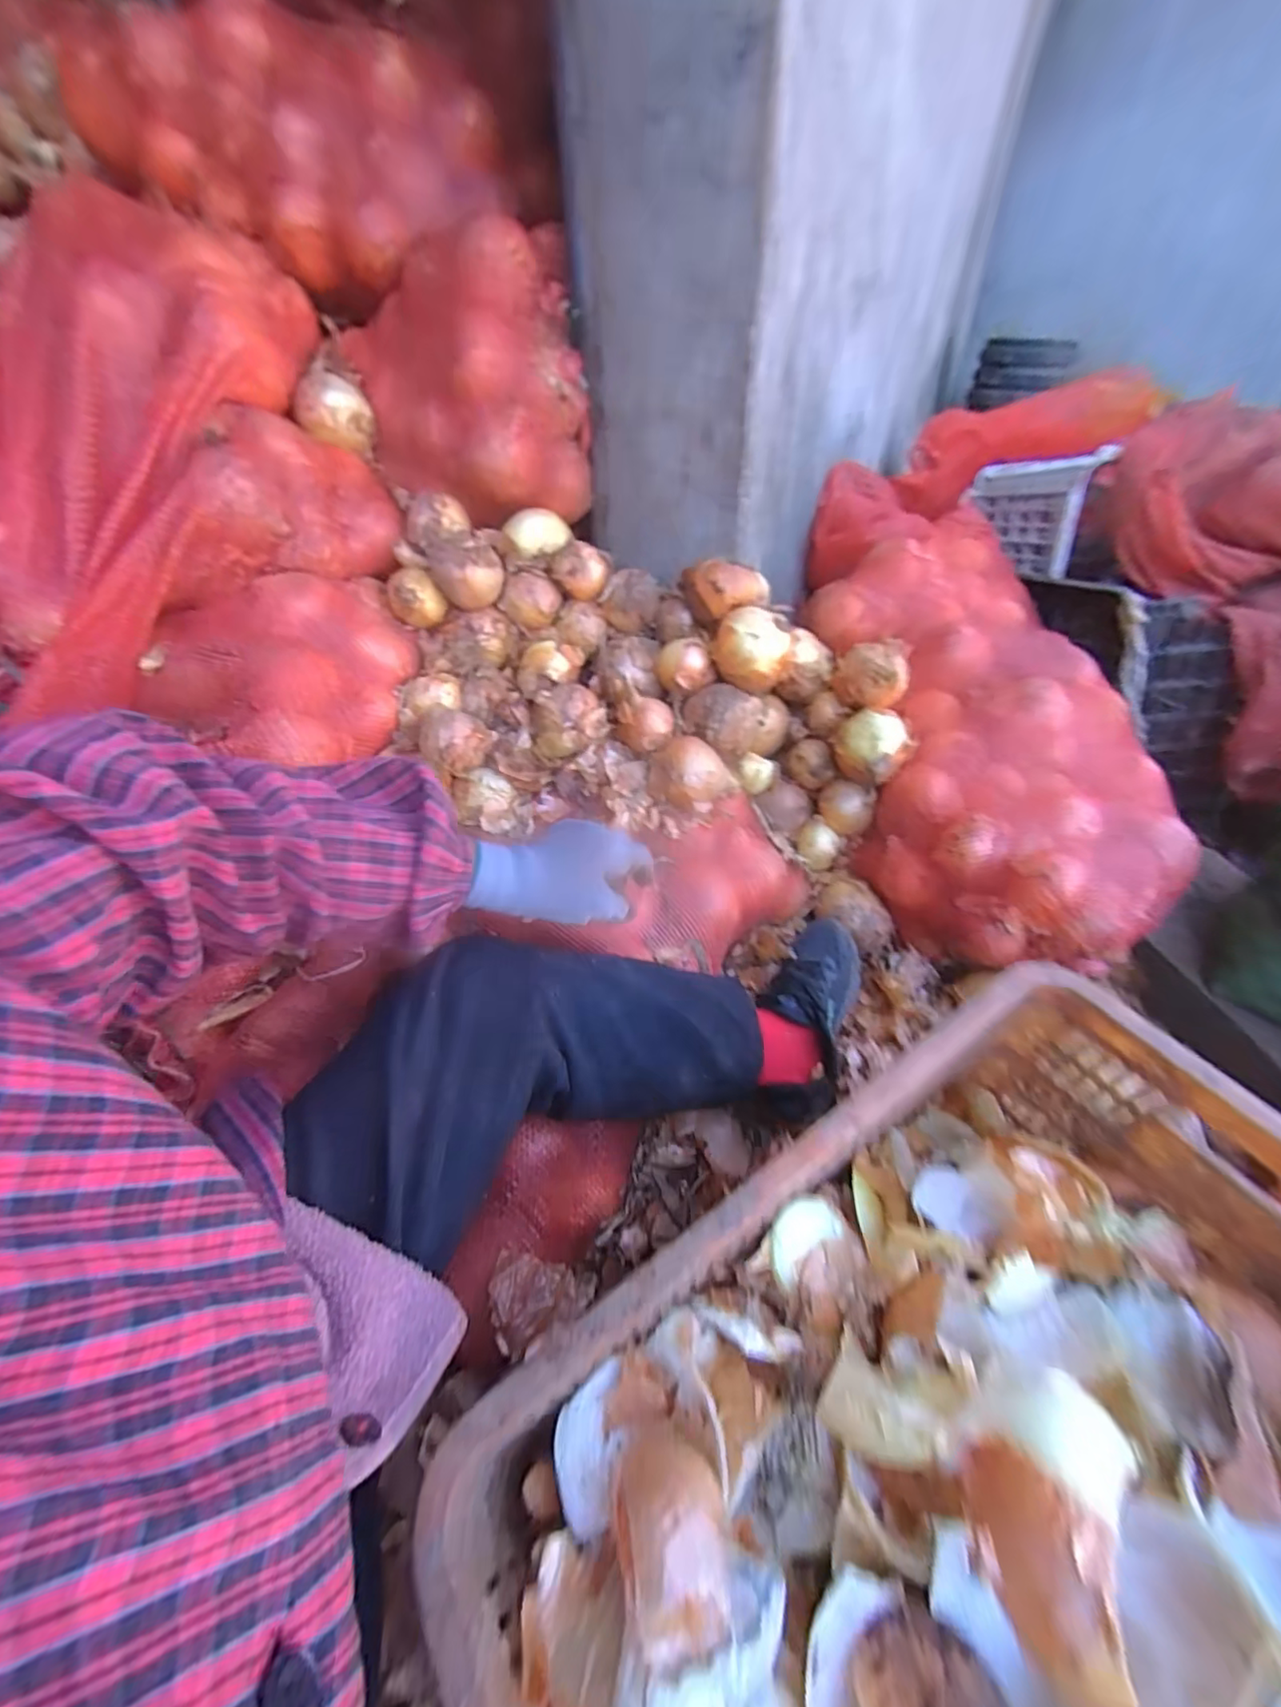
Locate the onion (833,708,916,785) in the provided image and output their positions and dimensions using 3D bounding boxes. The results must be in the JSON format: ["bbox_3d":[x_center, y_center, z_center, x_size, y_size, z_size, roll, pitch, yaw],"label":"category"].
[{"bbox_3d":[0.298,-0.134,0.744,0.093,0.078,0.083,15,48,16],"label":"onion"}]

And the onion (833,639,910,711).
[{"bbox_3d":[0.304,-0.245,0.757,0.088,0.068,0.084,11,47,13],"label":"onion"}]

